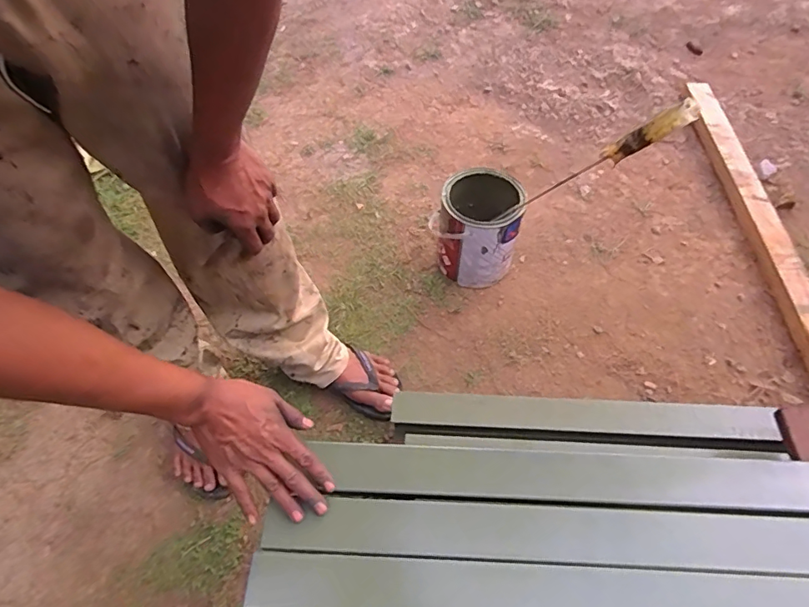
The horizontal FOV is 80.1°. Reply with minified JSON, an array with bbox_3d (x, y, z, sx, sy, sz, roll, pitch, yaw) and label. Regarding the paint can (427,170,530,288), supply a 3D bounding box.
[{"bbox_3d":[0.147,-0.153,1.010,0.166,0.198,0.162,-1,59,2],"label":"paint can"}]

